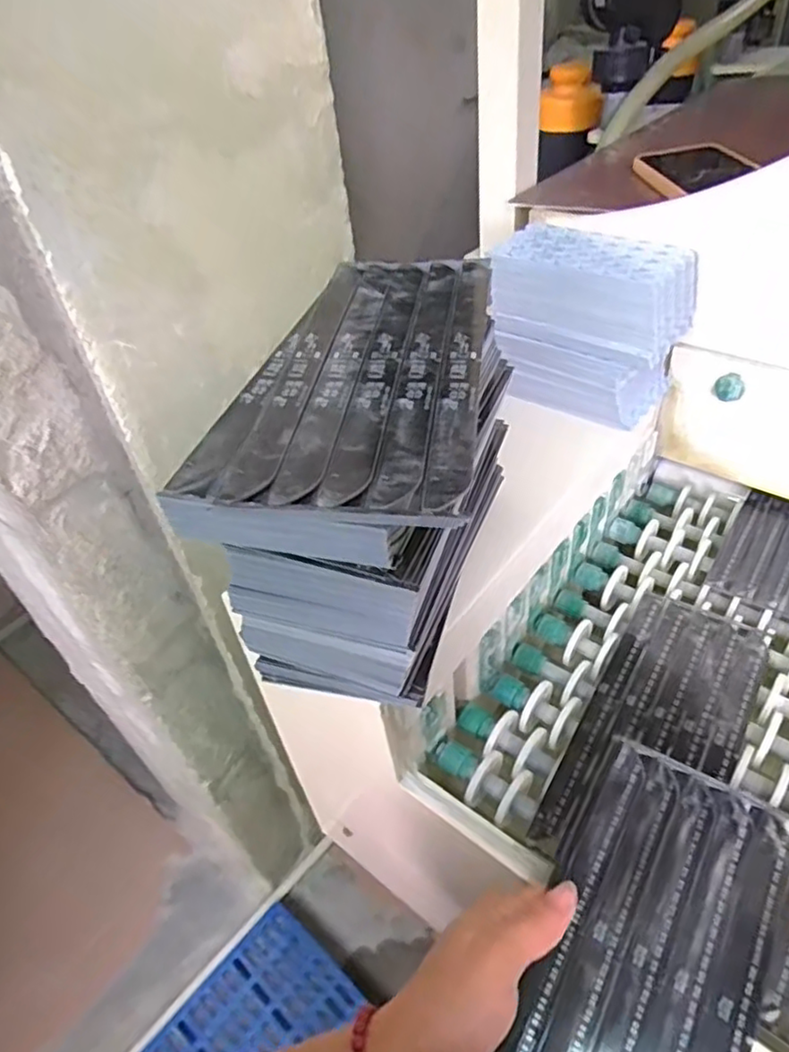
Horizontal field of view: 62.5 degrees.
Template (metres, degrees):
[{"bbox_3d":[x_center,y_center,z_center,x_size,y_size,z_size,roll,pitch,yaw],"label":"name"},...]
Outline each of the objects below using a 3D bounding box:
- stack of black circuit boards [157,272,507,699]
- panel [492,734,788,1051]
[{"bbox_3d":[-0.008,-0.023,0.374,0.120,0.160,0.224,5,44,12],"label":"stack of black circuit boards"},{"bbox_3d":[0.118,0.221,0.316,0.100,0.006,0.231,21,52,26],"label":"panel"}]

